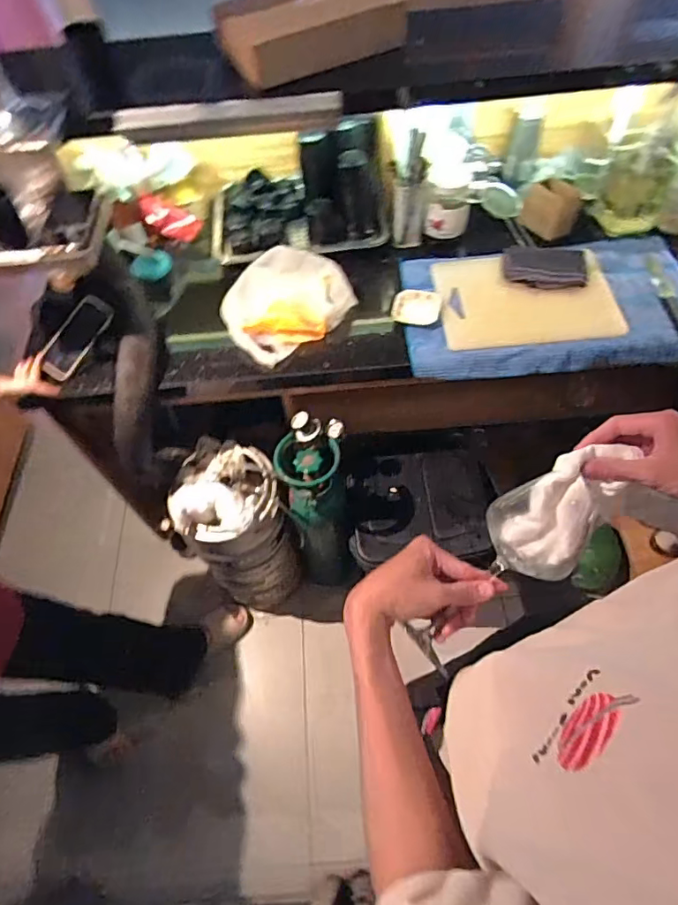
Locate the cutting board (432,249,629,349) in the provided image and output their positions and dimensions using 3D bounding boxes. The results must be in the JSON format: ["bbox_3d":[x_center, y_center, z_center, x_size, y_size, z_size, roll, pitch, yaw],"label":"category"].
[{"bbox_3d":[0.386,-0.320,1.084,0.356,0.016,0.230,-2,65,0],"label":"cutting board"}]

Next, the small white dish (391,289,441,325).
[{"bbox_3d":[0.159,-0.302,1.078,0.094,0.023,0.092,6,59,8],"label":"small white dish"}]

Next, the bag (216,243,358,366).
[{"bbox_3d":[-0.111,-0.324,1.078,0.271,0.049,0.228,-36,78,-15],"label":"bag"}]

